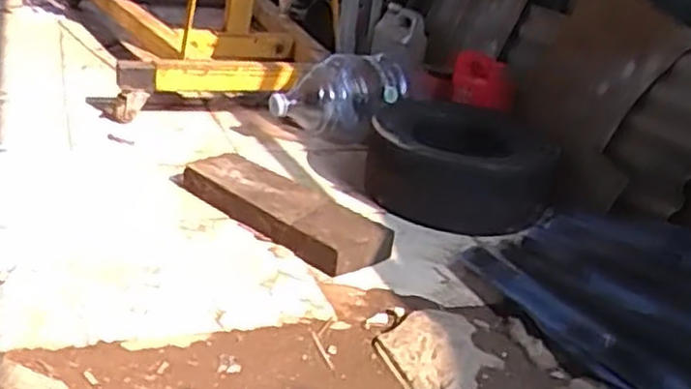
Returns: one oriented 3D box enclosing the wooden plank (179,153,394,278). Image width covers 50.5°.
[{"bbox_3d":[-0.139,0.030,1.556,0.515,0.074,0.173,24,29,33],"label":"wooden plank"}]

